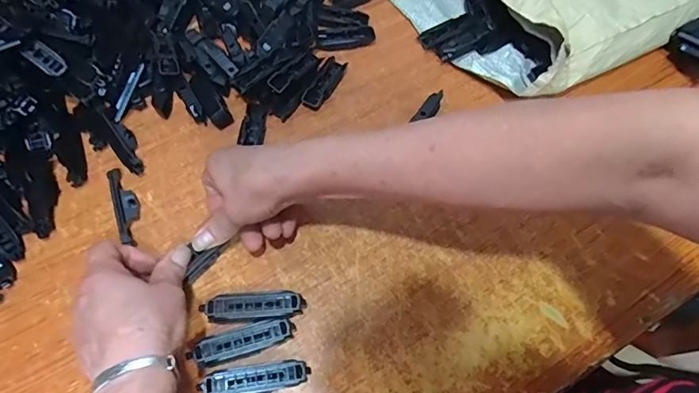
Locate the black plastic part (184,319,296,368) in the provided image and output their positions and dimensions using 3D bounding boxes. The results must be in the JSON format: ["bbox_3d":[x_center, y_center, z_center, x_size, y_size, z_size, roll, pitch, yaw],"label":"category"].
[{"bbox_3d":[-0.084,0.117,0.367,0.079,0.021,0.021,-16,67,-10],"label":"black plastic part"}]

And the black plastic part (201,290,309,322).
[{"bbox_3d":[-0.078,0.093,0.379,0.081,0.022,0.022,-4,66,-5],"label":"black plastic part"}]

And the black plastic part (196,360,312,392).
[{"bbox_3d":[-0.072,0.143,0.355,0.080,0.023,0.019,-8,66,-7],"label":"black plastic part"}]

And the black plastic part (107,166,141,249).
[{"bbox_3d":[-0.202,0.007,0.415,0.017,0.023,0.078,-19,64,-12],"label":"black plastic part"}]

